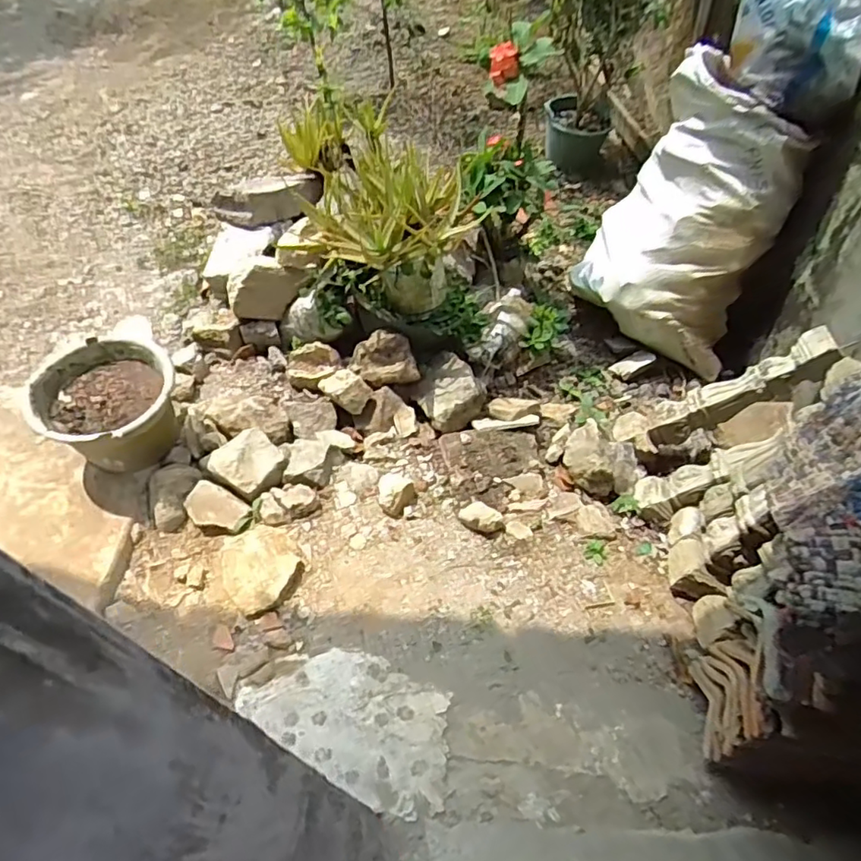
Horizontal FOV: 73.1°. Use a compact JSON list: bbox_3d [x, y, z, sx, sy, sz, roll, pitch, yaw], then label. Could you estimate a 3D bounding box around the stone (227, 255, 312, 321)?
[{"bbox_3d":[-0.450,-0.408,1.625,0.226,0.129,0.135,-6,53,-3],"label":"stone"}]

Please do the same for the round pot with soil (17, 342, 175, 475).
[{"bbox_3d":[-0.742,-0.051,1.360,0.265,0.188,0.282,-1,53,1],"label":"round pot with soil"}]

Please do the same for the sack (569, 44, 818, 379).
[{"bbox_3d":[0.668,-0.554,1.560,0.457,0.641,0.391,14,53,12],"label":"sack"}]

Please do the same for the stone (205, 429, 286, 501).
[{"bbox_3d":[-0.426,0.076,1.371,0.160,0.087,0.142,27,57,21],"label":"stone"}]

